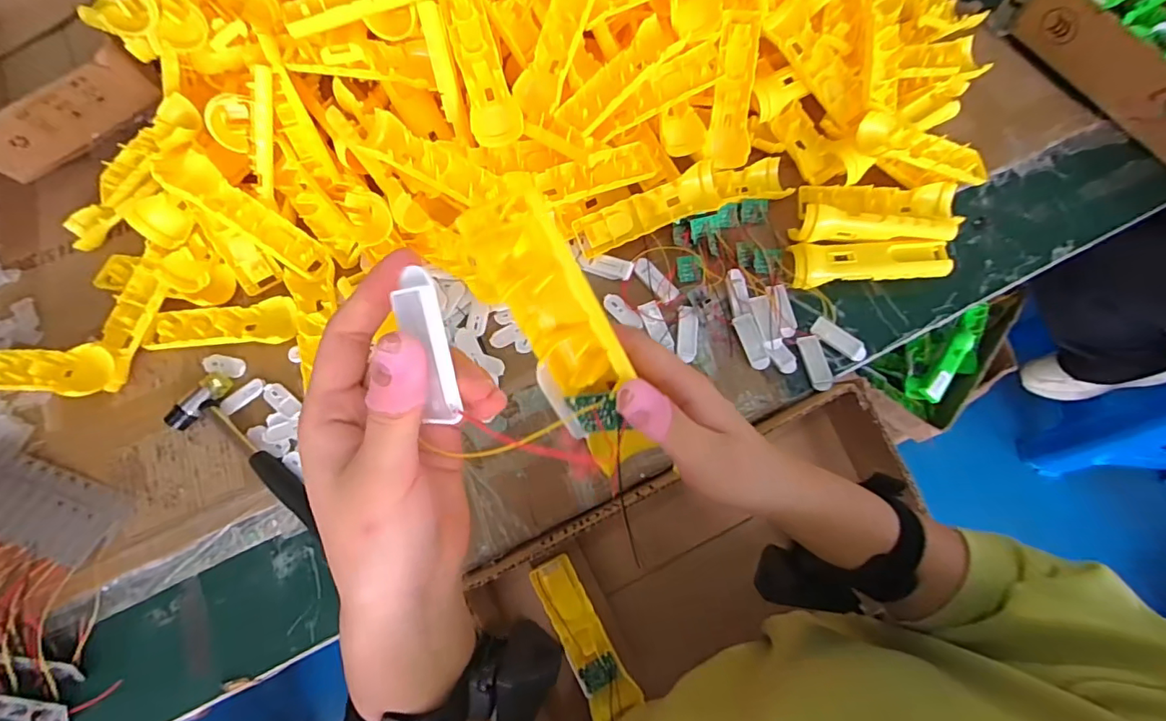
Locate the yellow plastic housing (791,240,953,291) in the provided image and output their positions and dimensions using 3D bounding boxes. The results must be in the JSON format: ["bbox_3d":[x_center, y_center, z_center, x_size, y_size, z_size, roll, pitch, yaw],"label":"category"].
[{"bbox_3d":[0.308,-0.108,0.538,0.164,0.032,0.047,-5,67,-1],"label":"yellow plastic housing"}]

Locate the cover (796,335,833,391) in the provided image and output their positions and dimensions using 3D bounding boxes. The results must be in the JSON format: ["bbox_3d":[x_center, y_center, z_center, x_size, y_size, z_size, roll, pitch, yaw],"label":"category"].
[{"bbox_3d":[0.239,0.002,0.515,0.022,0.012,0.059,-11,68,-3],"label":"cover"}]

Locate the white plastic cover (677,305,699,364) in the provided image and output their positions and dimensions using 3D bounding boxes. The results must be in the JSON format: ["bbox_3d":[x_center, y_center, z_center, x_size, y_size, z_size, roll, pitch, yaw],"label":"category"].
[{"bbox_3d":[0.109,-0.028,0.519,0.021,0.009,0.055,2,74,0],"label":"white plastic cover"}]

